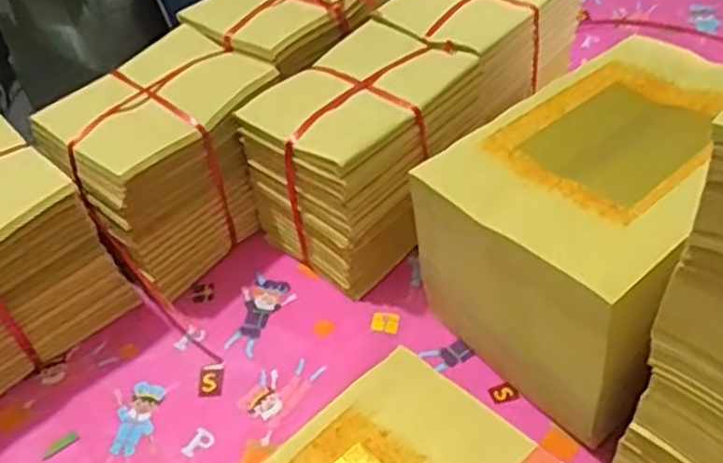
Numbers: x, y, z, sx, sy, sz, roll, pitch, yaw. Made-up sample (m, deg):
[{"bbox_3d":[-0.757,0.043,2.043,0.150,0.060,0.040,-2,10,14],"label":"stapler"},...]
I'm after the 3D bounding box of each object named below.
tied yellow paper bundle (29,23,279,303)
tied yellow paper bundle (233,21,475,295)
[{"bbox_3d":[-0.155,-0.060,0.620,0.171,0.133,0.123,-38,54,-26],"label":"tied yellow paper bundle"},{"bbox_3d":[0.007,-0.071,0.612,0.123,0.132,0.185,32,58,31],"label":"tied yellow paper bundle"}]

